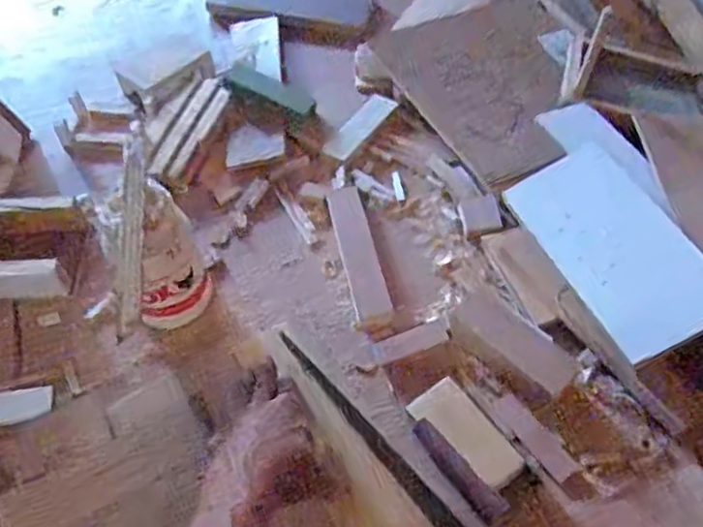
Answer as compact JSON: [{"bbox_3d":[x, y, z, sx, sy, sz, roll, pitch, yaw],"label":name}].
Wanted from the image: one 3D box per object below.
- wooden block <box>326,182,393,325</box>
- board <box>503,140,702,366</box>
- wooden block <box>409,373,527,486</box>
[{"bbox_3d":[0.007,-0.016,0.685,0.037,0.012,0.166,-11,53,-6],"label":"wooden block"},{"bbox_3d":[0.249,-0.022,0.610,0.115,0.012,0.225,-28,51,0],"label":"board"},{"bbox_3d":[0.098,0.143,0.545,0.048,0.011,0.098,-33,60,-21],"label":"wooden block"}]

